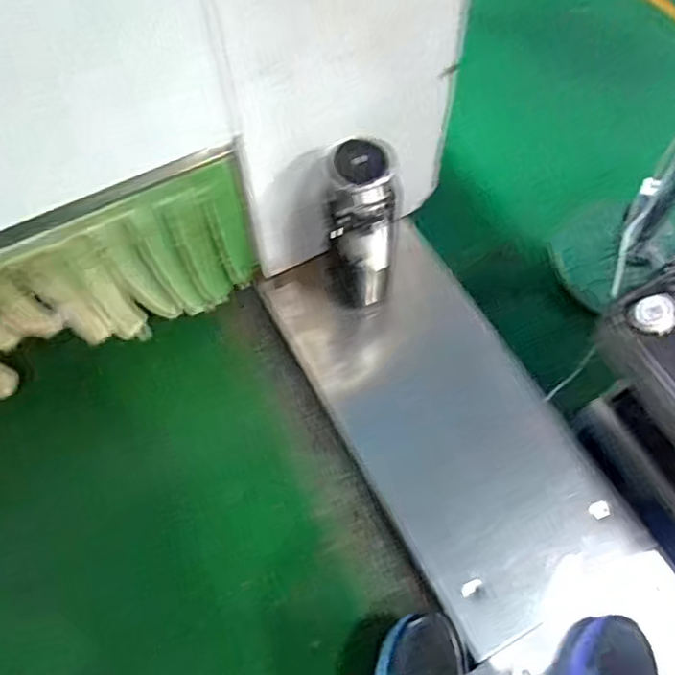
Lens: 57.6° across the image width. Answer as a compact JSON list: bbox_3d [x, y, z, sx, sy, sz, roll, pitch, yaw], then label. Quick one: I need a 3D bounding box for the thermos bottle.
[{"bbox_3d":[0.028,-0.119,0.737,0.089,0.242,0.075,3,61,1],"label":"thermos bottle"}]

